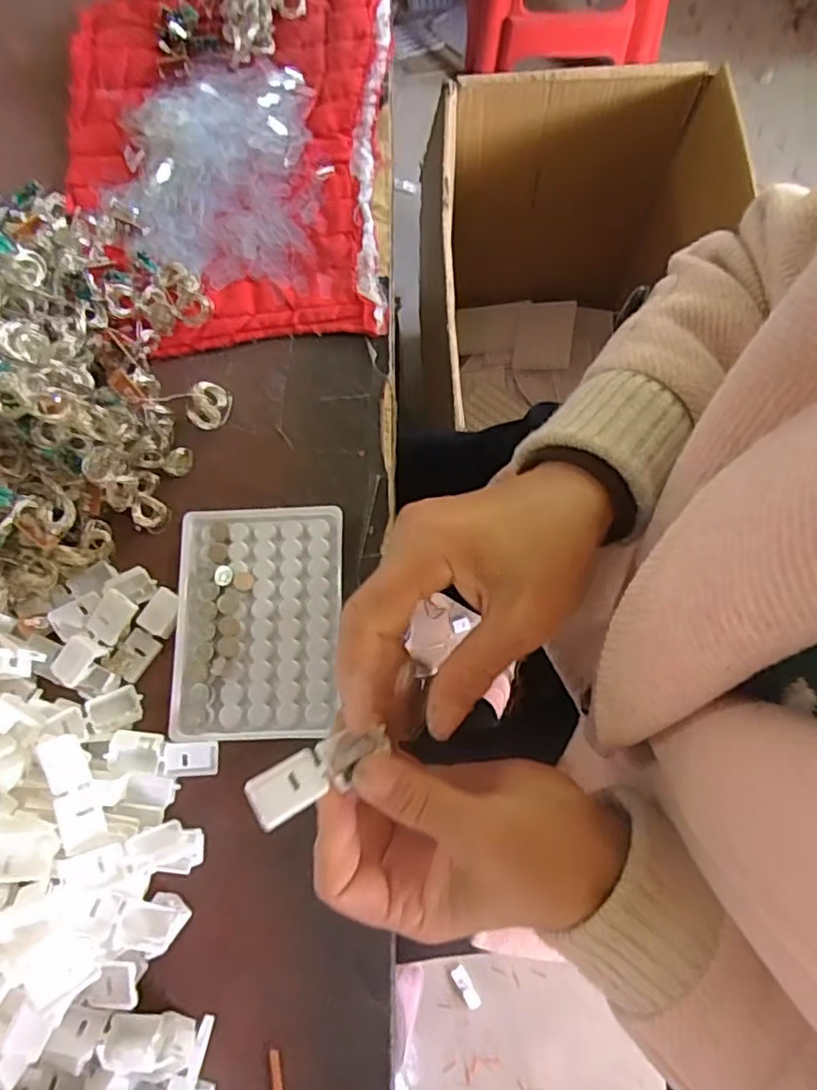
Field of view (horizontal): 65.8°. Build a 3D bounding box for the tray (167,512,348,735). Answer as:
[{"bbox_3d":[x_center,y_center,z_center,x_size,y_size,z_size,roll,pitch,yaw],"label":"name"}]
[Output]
[{"bbox_3d":[-0.086,0.042,0.359,0.092,0.011,0.128,-1,75,1],"label":"tray"}]

